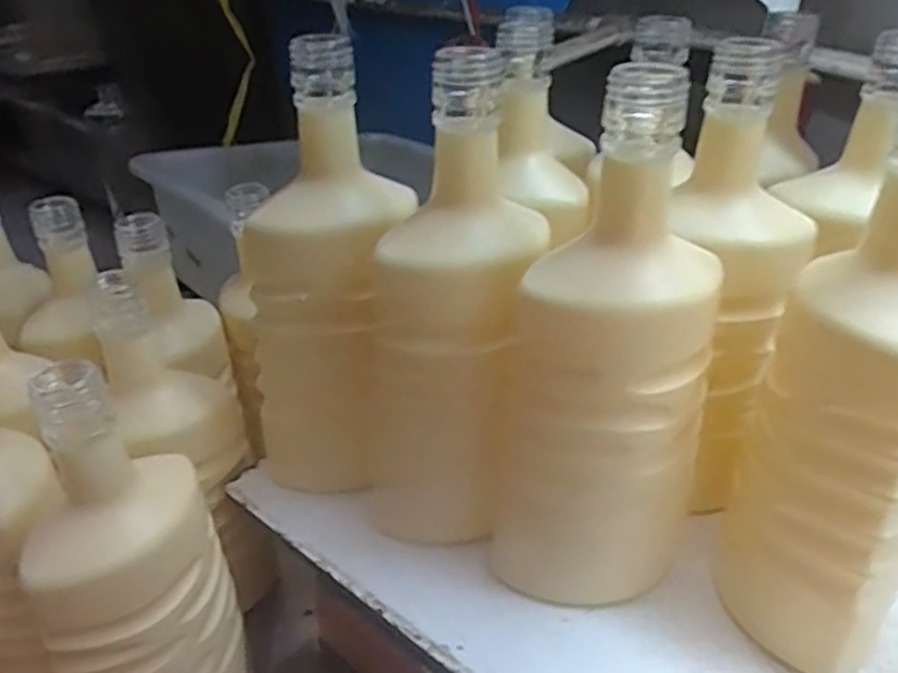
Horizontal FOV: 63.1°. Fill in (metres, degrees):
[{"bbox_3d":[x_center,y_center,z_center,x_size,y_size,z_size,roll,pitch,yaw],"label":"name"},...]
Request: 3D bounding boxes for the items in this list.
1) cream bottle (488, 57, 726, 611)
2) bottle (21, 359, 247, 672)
[{"bbox_3d":[0.072,0.022,0.335,0.092,0.243,0.061,9,31,16],"label":"cream bottle"},{"bbox_3d":[-0.160,0.134,0.384,0.083,0.245,0.070,-8,30,-14],"label":"bottle"}]

